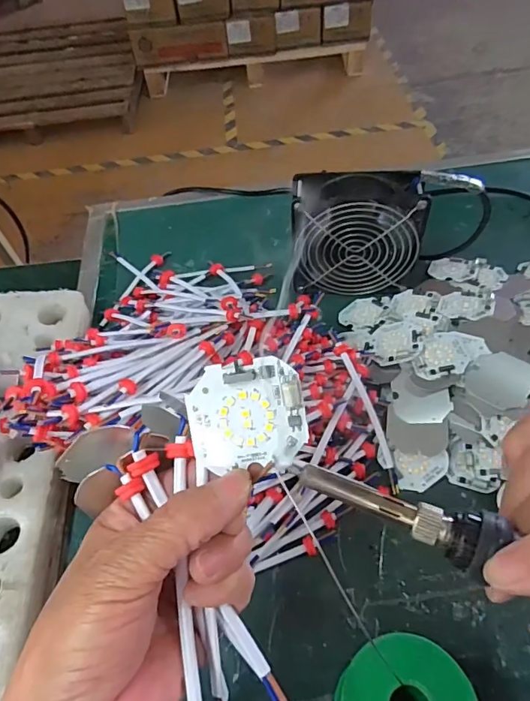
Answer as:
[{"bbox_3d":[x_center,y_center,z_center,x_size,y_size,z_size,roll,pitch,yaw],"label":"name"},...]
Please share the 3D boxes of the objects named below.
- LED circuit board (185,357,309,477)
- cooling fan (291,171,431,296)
[{"bbox_3d":[-0.008,0.027,0.194,0.047,0.006,0.043,-9,94,5],"label":"LED circuit board"},{"bbox_3d":[0.087,-0.111,0.467,0.118,0.109,0.052,-1,55,4],"label":"cooling fan"}]

